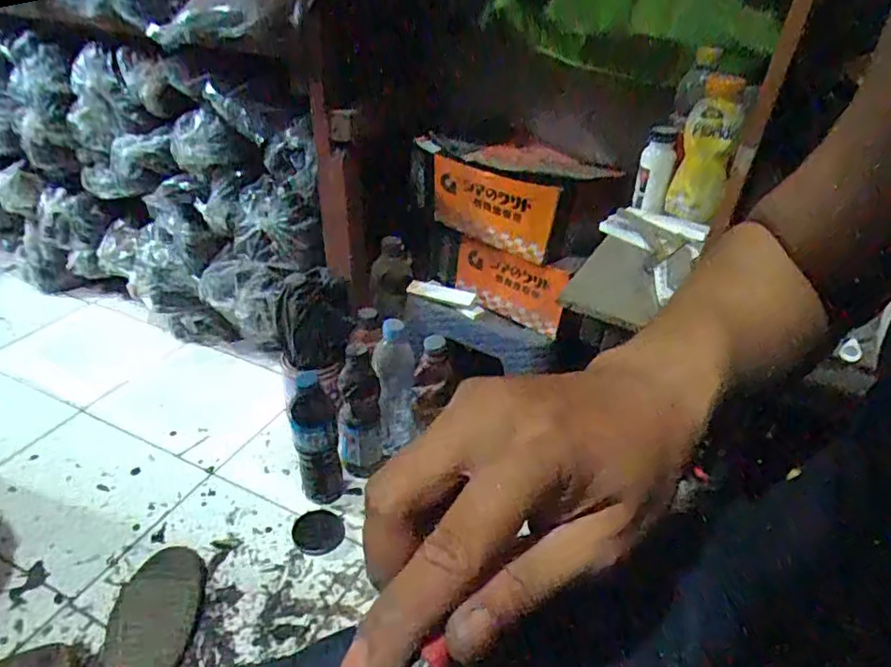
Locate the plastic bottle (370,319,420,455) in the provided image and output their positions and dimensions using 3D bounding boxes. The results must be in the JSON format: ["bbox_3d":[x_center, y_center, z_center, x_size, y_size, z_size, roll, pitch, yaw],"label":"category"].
[{"bbox_3d":[-0.080,0.094,0.958,0.065,0.227,0.058,1,35,-4],"label":"plastic bottle"}]

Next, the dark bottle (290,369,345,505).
[{"bbox_3d":[-0.184,0.157,0.877,0.068,0.206,0.052,-5,36,-12],"label":"dark bottle"}]

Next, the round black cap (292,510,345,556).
[{"bbox_3d":[-0.182,0.284,0.875,0.072,0.009,0.071,2,35,-2],"label":"round black cap"}]

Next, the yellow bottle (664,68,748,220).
[{"bbox_3d":[0.299,-0.209,0.698,0.055,0.148,0.059,18,38,20],"label":"yellow bottle"}]

